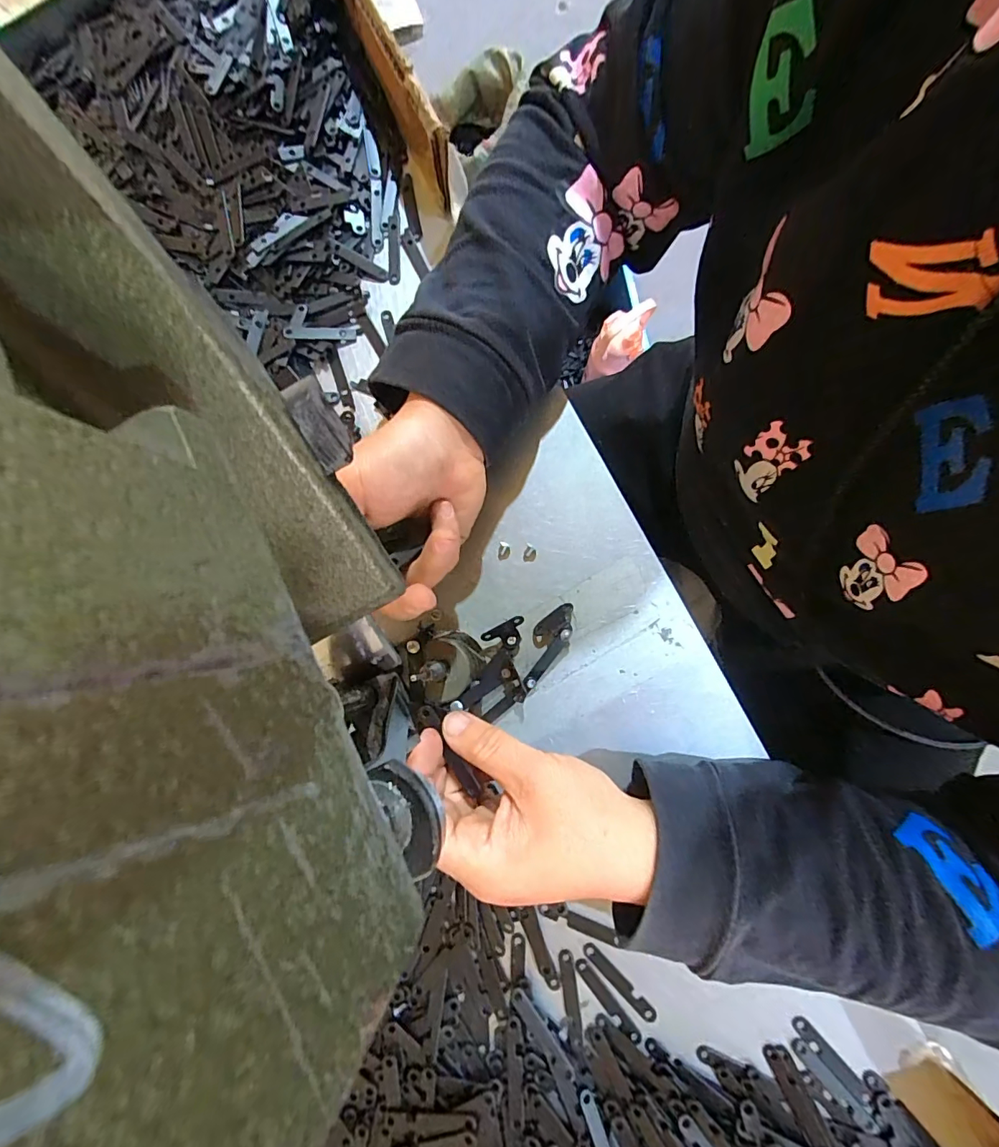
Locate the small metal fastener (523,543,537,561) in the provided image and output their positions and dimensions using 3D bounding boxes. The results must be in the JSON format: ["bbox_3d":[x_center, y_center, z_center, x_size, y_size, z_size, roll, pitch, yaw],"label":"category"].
[{"bbox_3d":[0.020,-0.013,0.308,0.008,0.004,0.011,19,87,8],"label":"small metal fastener"}]

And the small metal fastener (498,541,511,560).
[{"bbox_3d":[0.003,-0.015,0.310,0.008,0.004,0.011,-3,84,6],"label":"small metal fastener"}]

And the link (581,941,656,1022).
[{"bbox_3d":[0.069,0.237,0.277,0.051,0.004,0.007,43,90,9],"label":"link"}]

